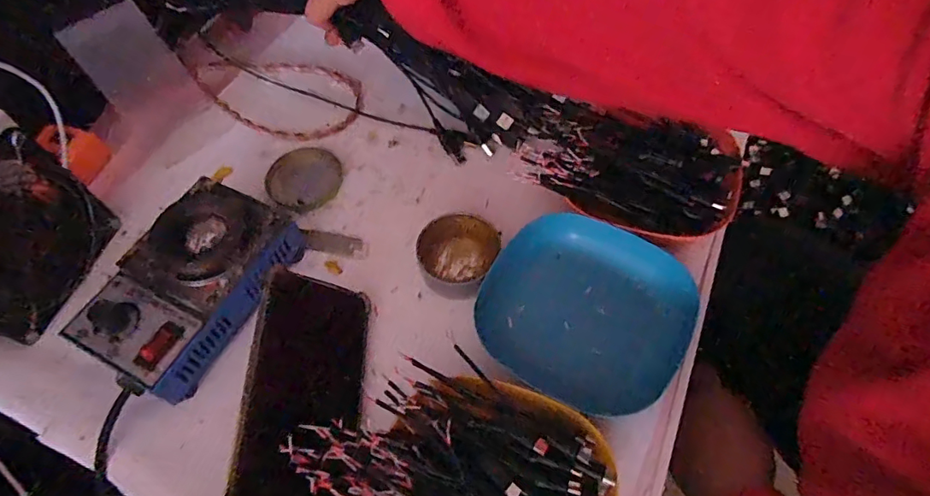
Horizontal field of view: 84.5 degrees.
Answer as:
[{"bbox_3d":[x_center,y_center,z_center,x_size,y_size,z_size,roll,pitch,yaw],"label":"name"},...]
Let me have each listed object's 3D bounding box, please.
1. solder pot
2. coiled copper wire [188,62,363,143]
[{"bbox_3d":[-0.198,0.029,0.382,0.110,0.048,0.159,28,63,16],"label":"solder pot"},{"bbox_3d":[-0.191,-0.159,0.518,0.183,0.009,0.097,19,61,12],"label":"coiled copper wire"}]

